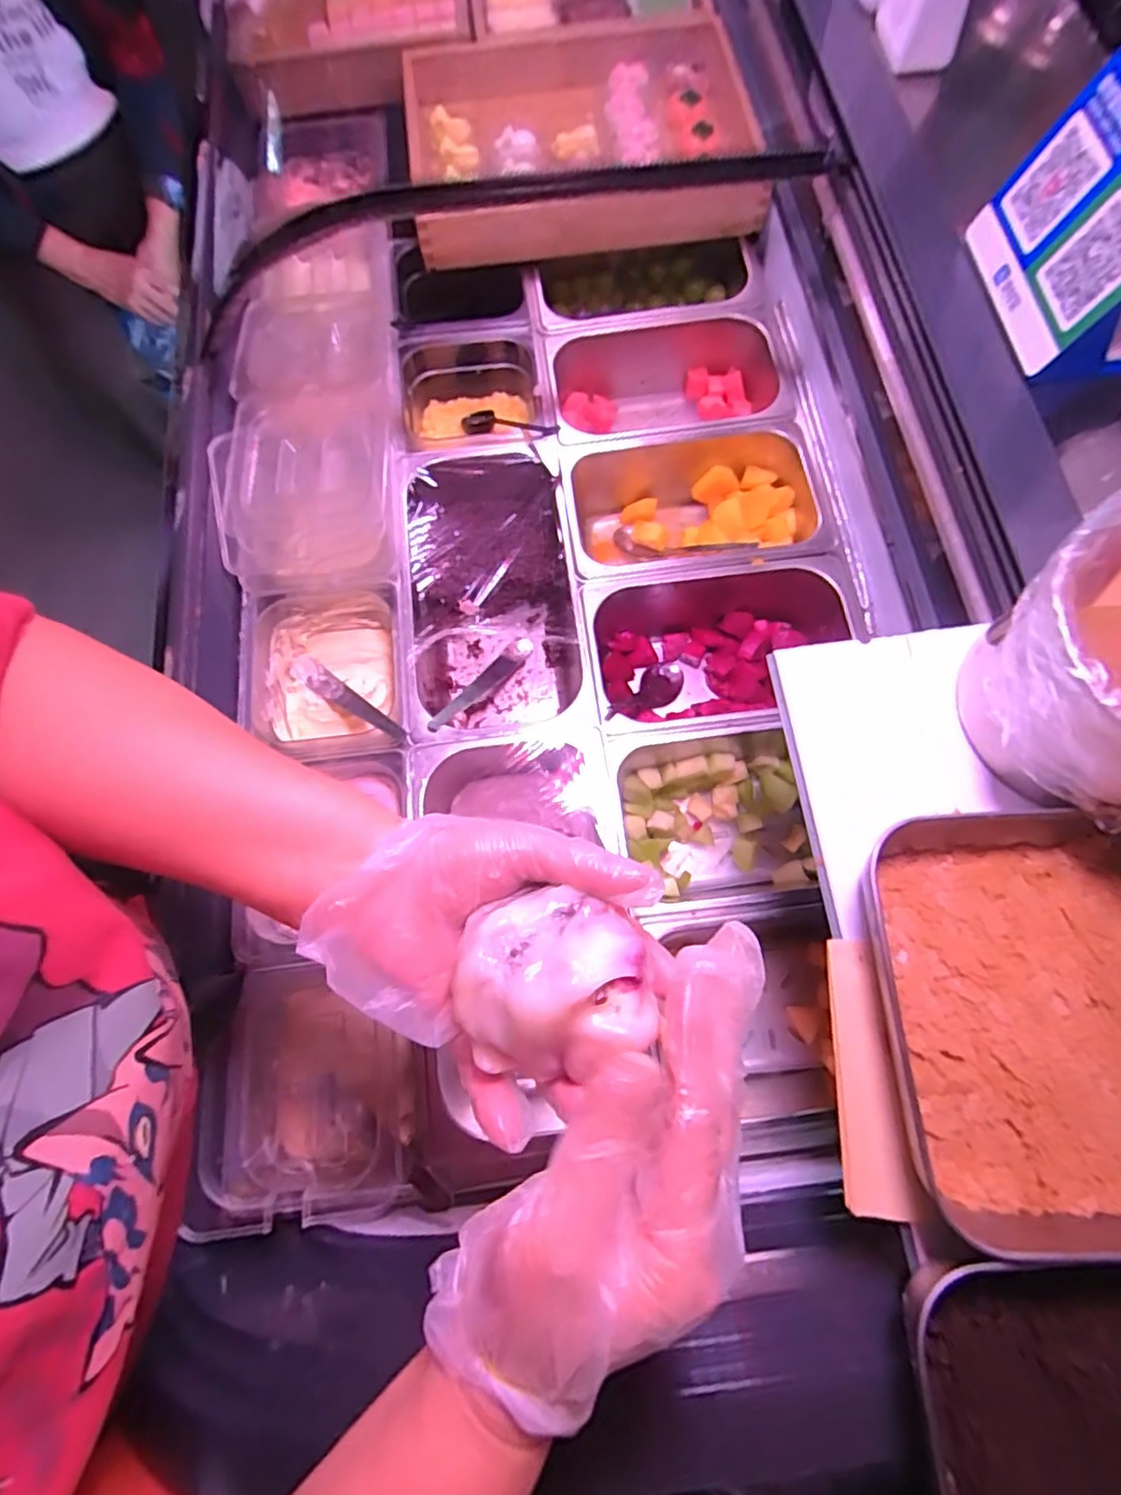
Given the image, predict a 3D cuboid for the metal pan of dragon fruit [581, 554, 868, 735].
[{"bbox_3d":[0.158,-0.085,0.624,0.258,0.102,0.159,-8,74,-2],"label":"metal pan of dragon fruit"}]

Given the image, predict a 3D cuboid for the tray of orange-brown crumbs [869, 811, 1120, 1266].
[{"bbox_3d":[0.299,0.133,0.315,0.266,0.049,0.194,0,74,1],"label":"tray of orange-brown crumbs"}]

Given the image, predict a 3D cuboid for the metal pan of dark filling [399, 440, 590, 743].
[{"bbox_3d":[-0.072,-0.148,0.657,0.165,0.113,0.315,-8,74,-2],"label":"metal pan of dark filling"}]

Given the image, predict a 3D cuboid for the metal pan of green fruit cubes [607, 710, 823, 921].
[{"bbox_3d":[0.140,0.070,0.576,0.197,0.089,0.168,-8,74,-2],"label":"metal pan of green fruit cubes"}]

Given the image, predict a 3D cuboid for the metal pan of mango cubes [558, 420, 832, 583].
[{"bbox_3d":[0.138,-0.241,0.669,0.257,0.089,0.166,-7,74,-1],"label":"metal pan of mango cubes"}]

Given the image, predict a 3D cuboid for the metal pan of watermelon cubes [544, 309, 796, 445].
[{"bbox_3d":[0.120,-0.402,0.724,0.257,0.098,0.169,-11,74,-3],"label":"metal pan of watermelon cubes"}]

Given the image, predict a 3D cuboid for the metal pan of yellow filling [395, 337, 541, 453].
[{"bbox_3d":[-0.096,-0.385,0.717,0.147,0.084,0.153,-9,74,-2],"label":"metal pan of yellow filling"}]

